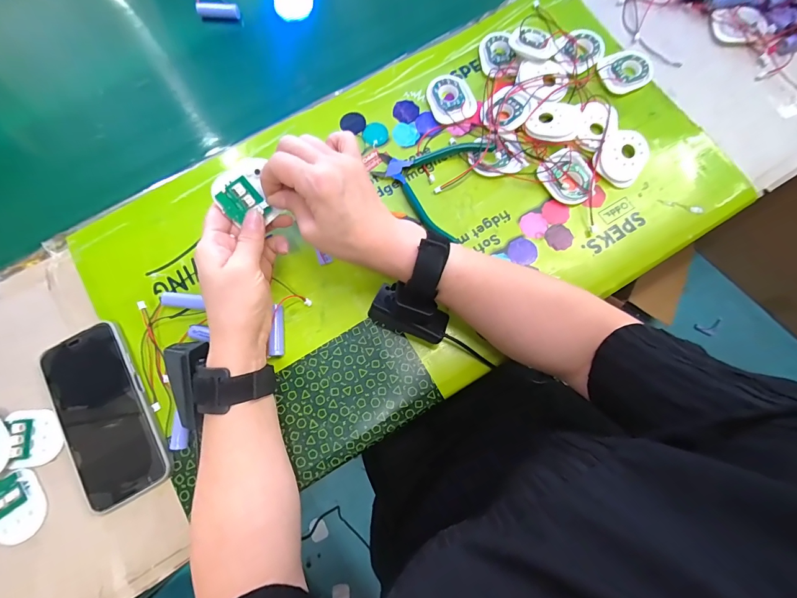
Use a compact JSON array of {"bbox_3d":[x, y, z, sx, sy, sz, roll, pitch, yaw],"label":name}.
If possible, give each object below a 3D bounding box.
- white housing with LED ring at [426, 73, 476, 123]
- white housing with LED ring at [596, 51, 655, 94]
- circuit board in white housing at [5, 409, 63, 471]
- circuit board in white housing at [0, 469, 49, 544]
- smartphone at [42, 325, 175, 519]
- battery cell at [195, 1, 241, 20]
[{"bbox_3d":[0.059,-0.220,0.400,0.048,0.013,0.066,-24,78,-4],"label":"white housing with LED ring"},{"bbox_3d":[0.257,-0.255,0.407,0.061,0.014,0.050,-27,78,-5],"label":"white housing with LED ring"},{"bbox_3d":[-0.334,0.126,0.335,0.044,0.011,0.053,-16,77,-2],"label":"circuit board in white housing"},{"bbox_3d":[-0.339,0.182,0.322,0.046,0.006,0.061,-44,80,-8],"label":"circuit board in white housing"},{"bbox_3d":[-0.272,0.106,0.337,0.077,0.014,0.160,-27,78,-5],"label":"smartphone"},{"bbox_3d":[-0.225,-0.361,0.456,0.051,0.016,0.013,4,78,2],"label":"battery cell"}]

